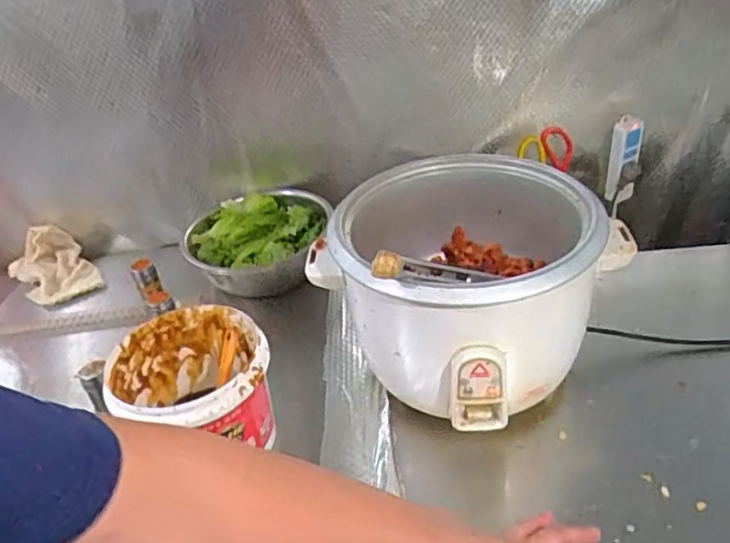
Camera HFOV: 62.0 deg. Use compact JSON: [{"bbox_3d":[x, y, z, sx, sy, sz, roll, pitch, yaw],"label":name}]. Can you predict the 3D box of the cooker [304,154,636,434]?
[{"bbox_3d":[0.124,0.008,0.783,0.302,0.213,0.331,-5,35,4],"label":"cooker"}]

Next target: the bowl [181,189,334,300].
[{"bbox_3d":[-0.201,-0.056,1.091,0.258,0.079,0.236,-5,35,4],"label":"bowl"}]

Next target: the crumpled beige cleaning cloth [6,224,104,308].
[{"bbox_3d":[-0.597,-0.004,1.155,0.127,0.034,0.171,-36,71,-19],"label":"crumpled beige cleaning cloth"}]

